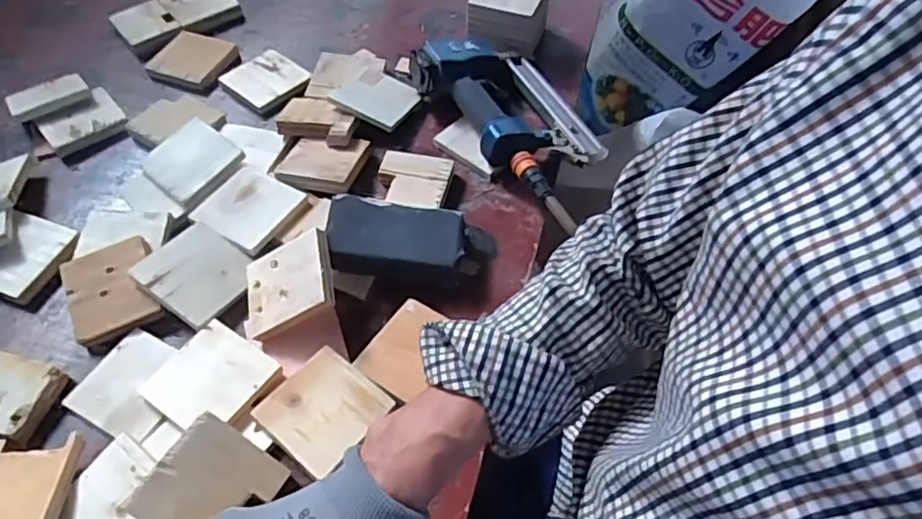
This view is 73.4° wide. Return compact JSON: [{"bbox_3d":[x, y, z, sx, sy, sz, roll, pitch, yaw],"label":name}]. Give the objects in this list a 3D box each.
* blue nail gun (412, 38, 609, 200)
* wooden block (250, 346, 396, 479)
[{"bbox_3d":[0.068,-0.185,0.743,0.151,0.071,0.254,-30,57,-21],"label":"blue nail gun"},{"bbox_3d":[-0.123,0.125,0.537,0.089,0.016,0.088,32,59,24],"label":"wooden block"}]

